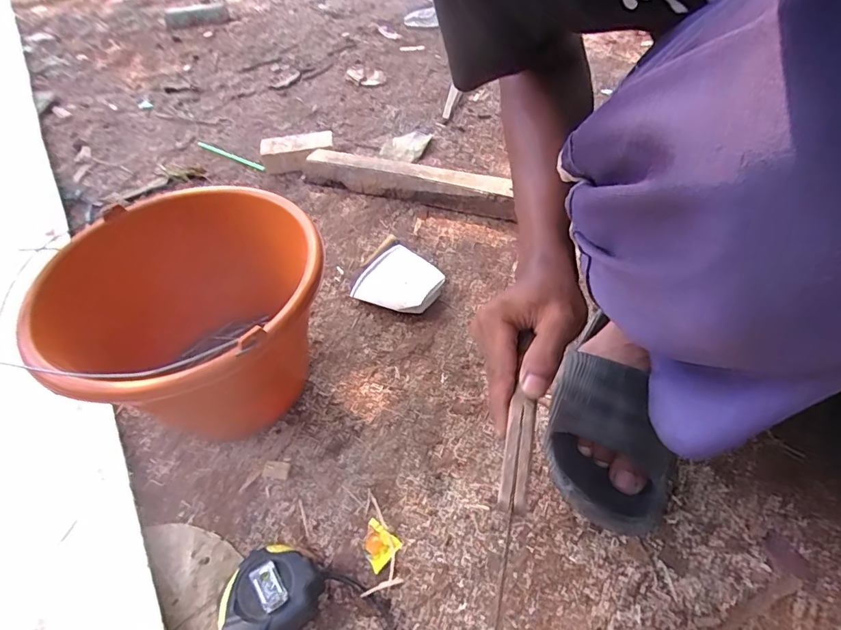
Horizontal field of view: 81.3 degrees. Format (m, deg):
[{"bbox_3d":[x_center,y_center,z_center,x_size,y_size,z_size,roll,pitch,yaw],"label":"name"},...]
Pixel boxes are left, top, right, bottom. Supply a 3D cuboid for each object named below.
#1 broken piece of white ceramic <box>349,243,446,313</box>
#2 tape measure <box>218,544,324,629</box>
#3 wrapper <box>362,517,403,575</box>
[{"bbox_3d":[-0.030,-0.040,0.622,0.094,0.032,0.090,31,56,28],"label":"broken piece of white ceramic"},{"bbox_3d":[-0.119,0.221,0.377,0.063,0.040,0.080,32,56,28],"label":"tape measure"},{"bbox_3d":[-0.039,0.196,0.421,0.035,0.005,0.030,32,56,28],"label":"wrapper"}]

